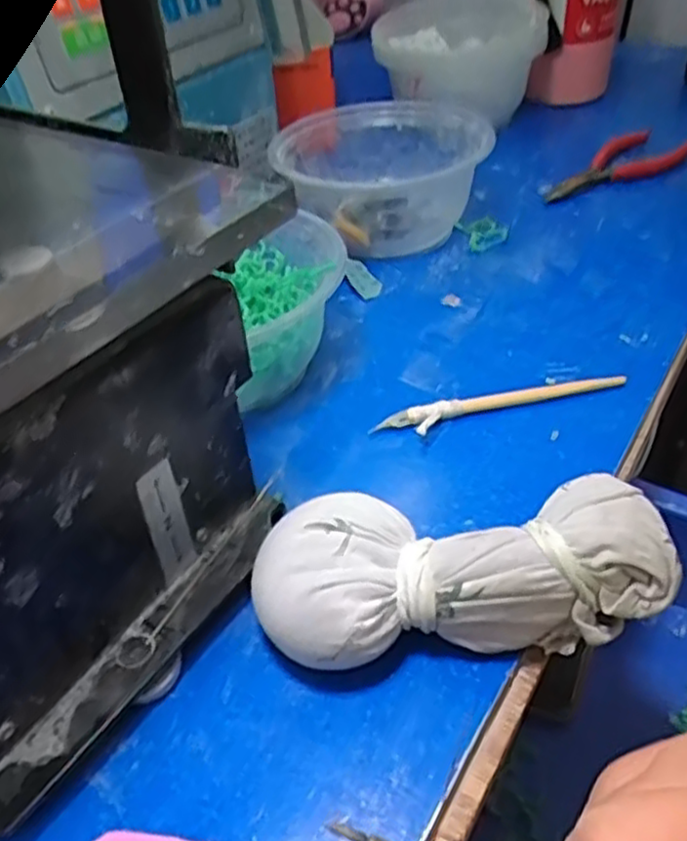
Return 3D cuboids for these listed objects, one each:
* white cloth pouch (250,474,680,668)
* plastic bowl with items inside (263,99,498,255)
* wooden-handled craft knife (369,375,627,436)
[{"bbox_3d":[0.039,0.051,0.248,0.134,0.043,0.051,-6,41,-3],"label":"white cloth pouch"},{"bbox_3d":[0.023,-0.156,0.469,0.127,0.063,0.107,-9,42,-5],"label":"plastic bowl with items inside"},{"bbox_3d":[0.073,-0.007,0.335,0.117,0.009,0.016,-11,42,-8],"label":"wooden-handled craft knife"}]

